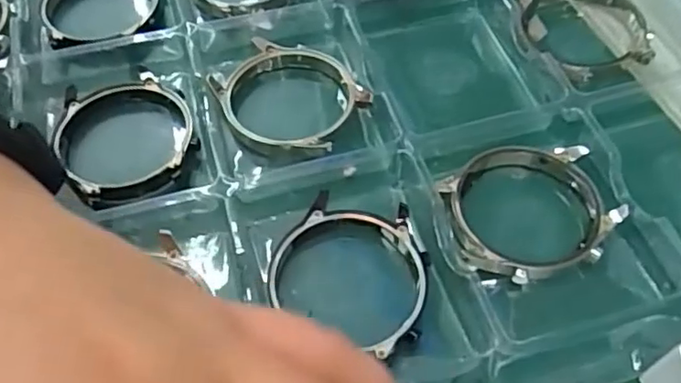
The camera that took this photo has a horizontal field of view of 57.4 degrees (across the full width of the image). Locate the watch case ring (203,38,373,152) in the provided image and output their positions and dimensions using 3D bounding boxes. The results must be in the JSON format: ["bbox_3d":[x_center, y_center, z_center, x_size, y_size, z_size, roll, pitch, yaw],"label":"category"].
[{"bbox_3d":[-0.018,-0.033,0.220,0.051,0.008,0.045,31,61,18],"label":"watch case ring"}]

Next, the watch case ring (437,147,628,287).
[{"bbox_3d":[0.059,0.006,0.195,0.053,0.011,0.045,-8,56,-6],"label":"watch case ring"}]

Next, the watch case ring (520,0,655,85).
[{"bbox_3d":[0.094,-0.065,0.238,0.048,0.006,0.053,5,56,2],"label":"watch case ring"}]

